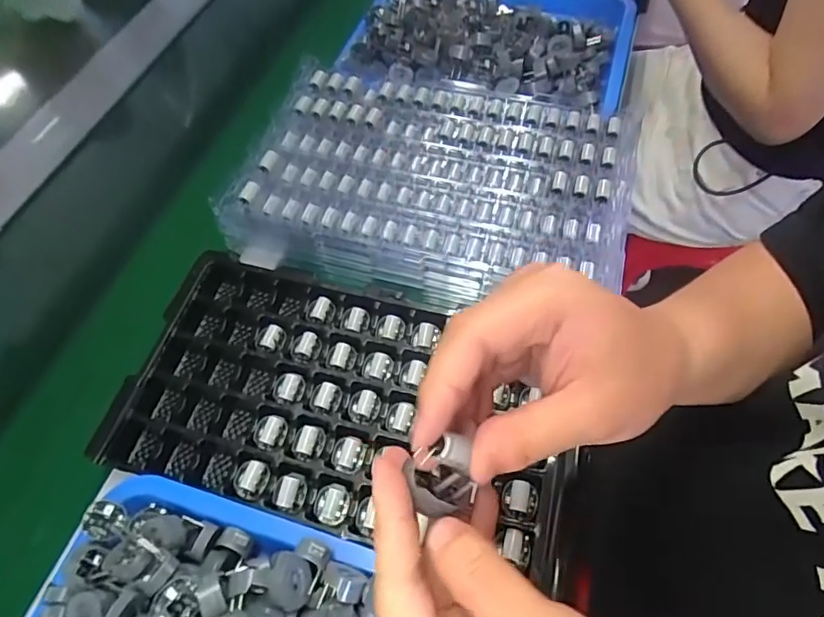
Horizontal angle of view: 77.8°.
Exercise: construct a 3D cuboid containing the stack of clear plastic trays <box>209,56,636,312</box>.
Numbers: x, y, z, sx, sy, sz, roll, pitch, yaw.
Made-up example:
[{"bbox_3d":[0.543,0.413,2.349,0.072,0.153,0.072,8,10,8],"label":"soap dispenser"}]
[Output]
[{"bbox_3d":[0.017,-0.122,0.500,0.362,0.046,0.249,12,61,12],"label":"stack of clear plastic trays"}]

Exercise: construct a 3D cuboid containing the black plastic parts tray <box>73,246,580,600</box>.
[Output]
[{"bbox_3d":[-0.049,0.074,0.413,0.349,0.037,0.194,13,61,13],"label":"black plastic parts tray"}]

